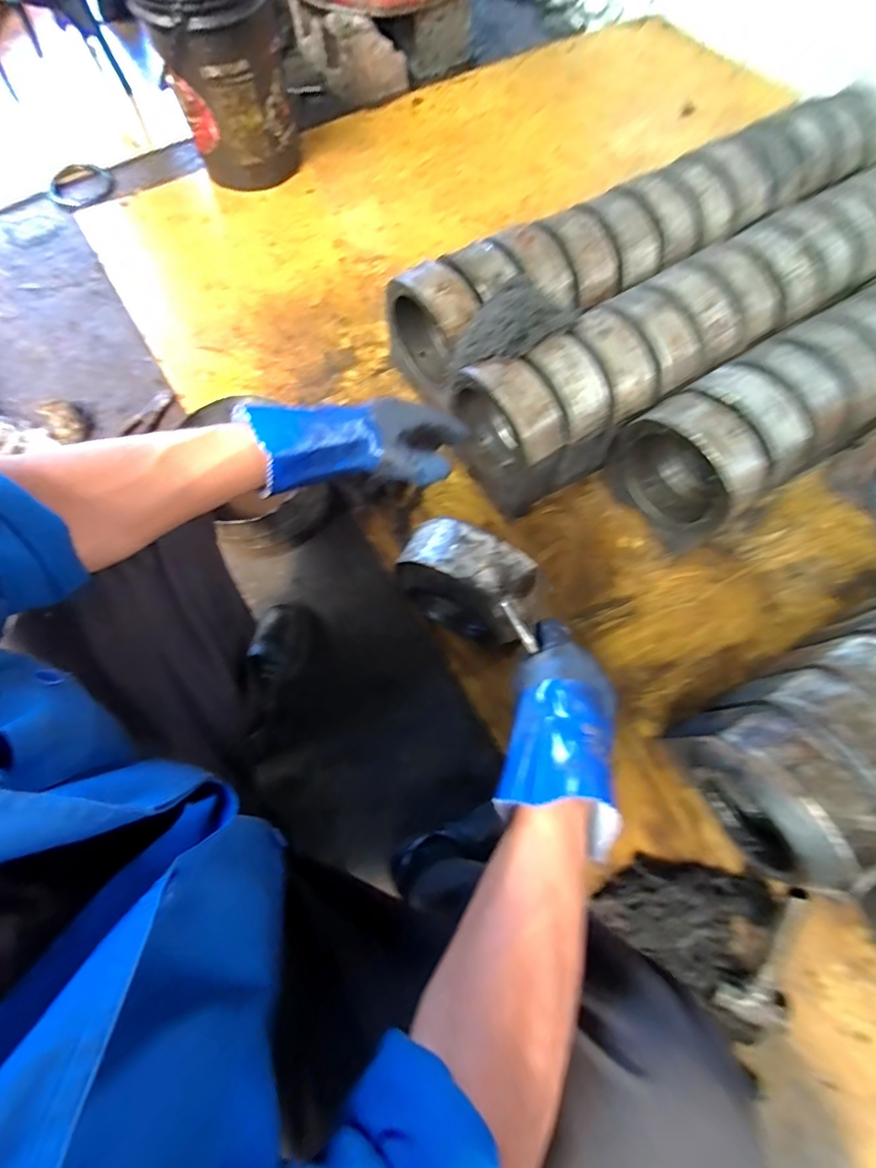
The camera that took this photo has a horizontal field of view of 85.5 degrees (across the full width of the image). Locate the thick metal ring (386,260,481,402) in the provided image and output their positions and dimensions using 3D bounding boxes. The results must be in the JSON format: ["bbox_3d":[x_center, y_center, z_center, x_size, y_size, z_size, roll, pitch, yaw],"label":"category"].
[{"bbox_3d":[-0.005,-0.477,0.920,0.102,0.214,0.199,-34,74,-12],"label":"thick metal ring"}]

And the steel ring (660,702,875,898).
[{"bbox_3d":[0.451,0.284,0.636,0.118,0.204,0.215,-29,73,-11],"label":"steel ring"}]

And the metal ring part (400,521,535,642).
[{"bbox_3d":[0.037,0.005,0.720,0.202,0.174,0.113,27,72,9],"label":"metal ring part"}]

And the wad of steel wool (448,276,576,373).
[{"bbox_3d":[0.116,-0.437,0.792,0.210,0.077,0.140,-39,75,-13],"label":"wad of steel wool"}]

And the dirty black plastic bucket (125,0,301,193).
[{"bbox_3d":[-0.505,-1.222,1.119,0.277,0.374,0.326,-14,71,-6],"label":"dirty black plastic bucket"}]

